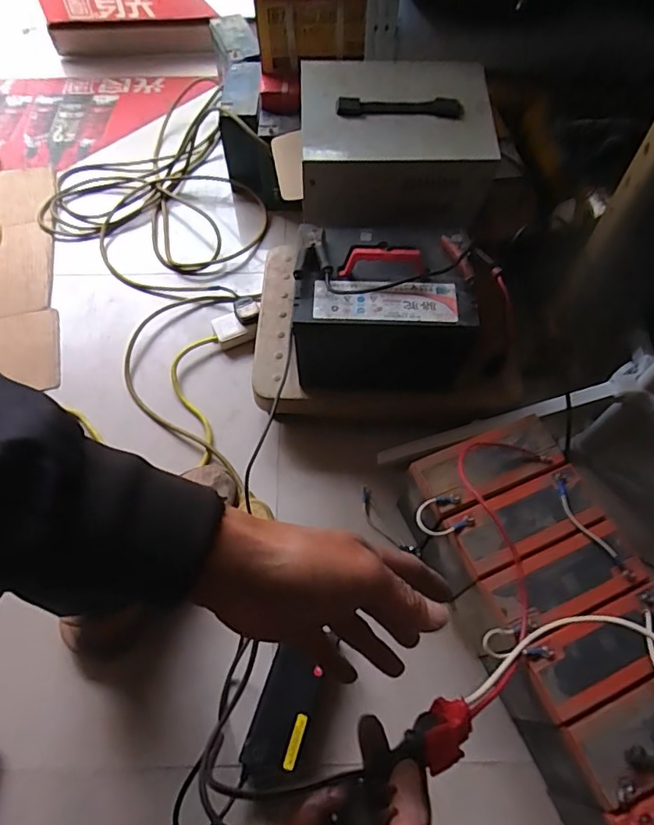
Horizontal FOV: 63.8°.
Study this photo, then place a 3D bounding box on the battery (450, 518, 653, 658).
[{"bbox_3d":[0.253,0.229,0.663,0.209,0.179,0.076,-21,66,-9],"label":"battery"}]

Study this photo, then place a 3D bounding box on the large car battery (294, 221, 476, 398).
[{"bbox_3d":[0.077,-0.145,0.744,0.237,0.183,0.177,0,62,0],"label":"large car battery"}]

